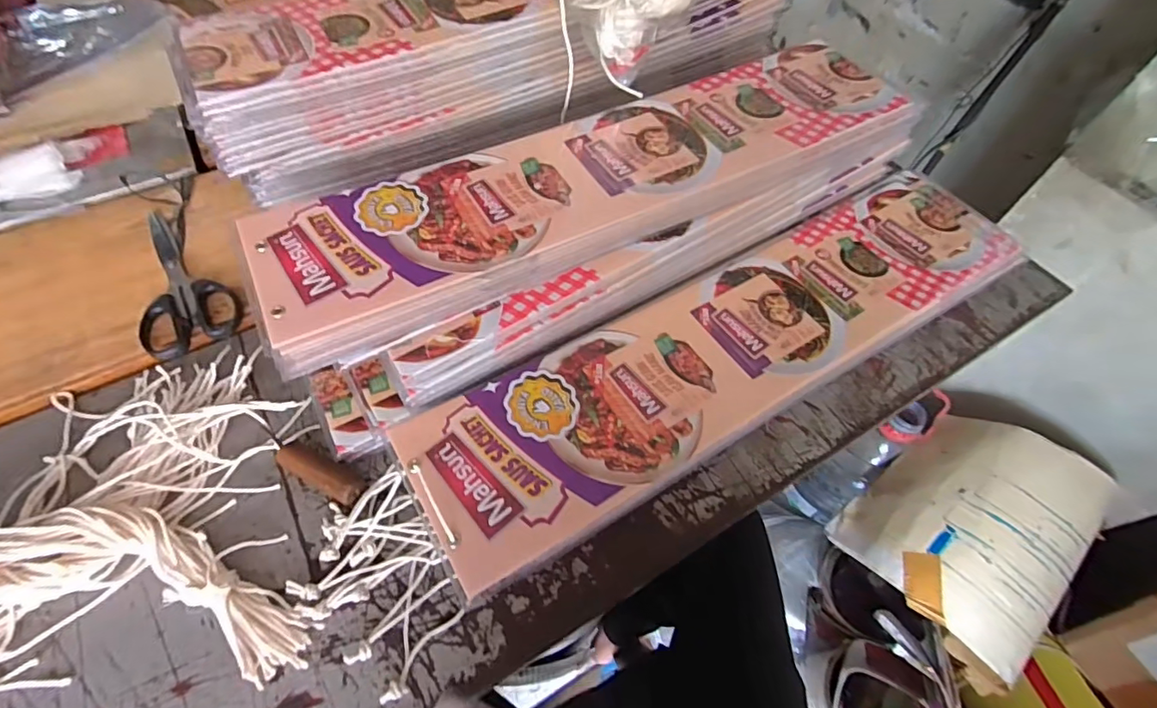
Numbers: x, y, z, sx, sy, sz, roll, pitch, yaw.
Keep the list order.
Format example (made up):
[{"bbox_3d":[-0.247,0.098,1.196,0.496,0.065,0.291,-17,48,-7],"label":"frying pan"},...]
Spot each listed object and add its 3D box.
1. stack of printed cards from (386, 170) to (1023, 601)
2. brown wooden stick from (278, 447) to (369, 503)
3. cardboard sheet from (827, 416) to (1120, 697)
[{"bbox_3d":[0.147,-0.018,0.440,0.585,0.048,0.142,-27,61,-19],"label":"stack of printed cards"},{"bbox_3d":[-0.188,0.086,0.379,0.069,0.018,0.023,25,59,14],"label":"brown wooden stick"},{"bbox_3d":[0.580,0.265,0.790,0.326,0.087,0.267,-51,46,-6],"label":"cardboard sheet"}]

